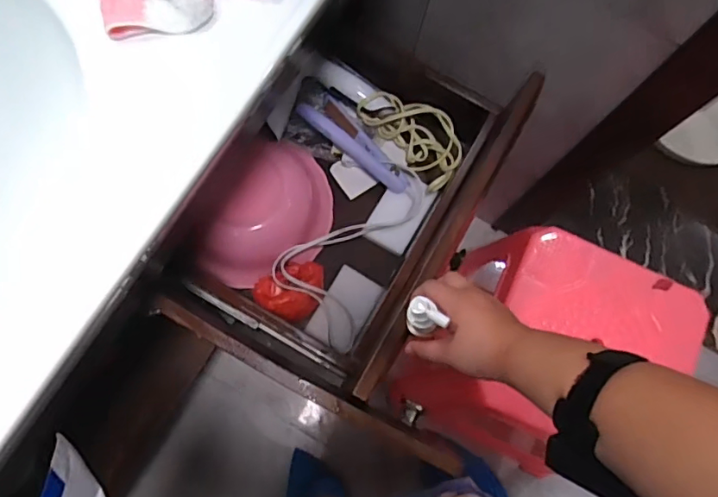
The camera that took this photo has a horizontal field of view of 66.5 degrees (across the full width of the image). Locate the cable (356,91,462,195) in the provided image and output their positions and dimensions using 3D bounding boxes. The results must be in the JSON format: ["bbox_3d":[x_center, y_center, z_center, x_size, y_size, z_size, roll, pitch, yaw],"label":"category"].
[{"bbox_3d":[0.077,-0.148,0.735,0.075,0.061,0.160,-35,76,-13],"label":"cable"}]

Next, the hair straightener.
[{"bbox_3d":[0.000,-0.141,0.728,0.172,0.034,0.060,41,74,11],"label":"hair straightener"}]

